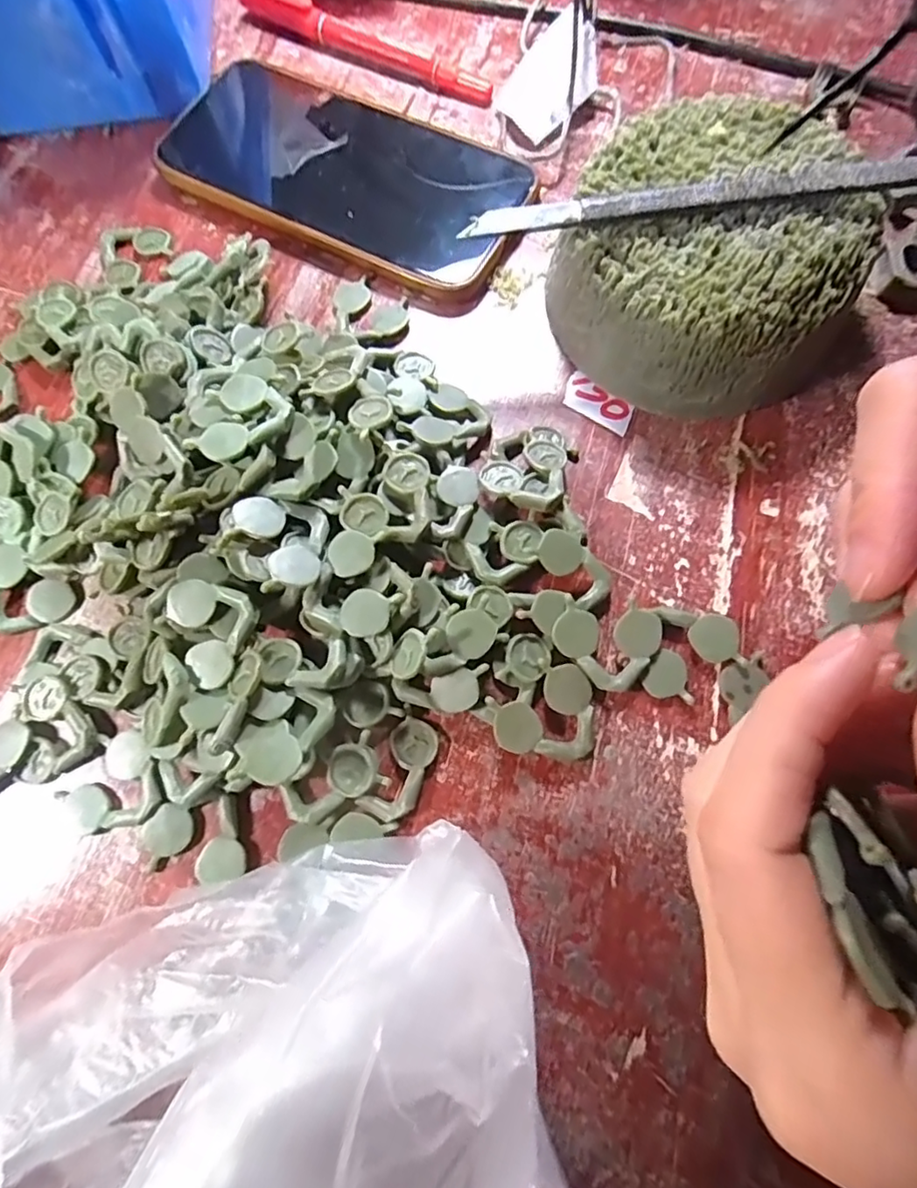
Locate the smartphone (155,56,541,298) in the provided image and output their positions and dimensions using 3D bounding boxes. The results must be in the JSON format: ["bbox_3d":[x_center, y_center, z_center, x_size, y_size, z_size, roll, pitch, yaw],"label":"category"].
[{"bbox_3d":[-0.055,-0.188,0.258,0.177,0.010,0.082,32,77,11],"label":"smartphone"}]

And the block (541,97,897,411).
[{"bbox_3d":[0.089,-0.120,0.212,0.095,0.047,0.096,-1,73,2],"label":"block"}]

